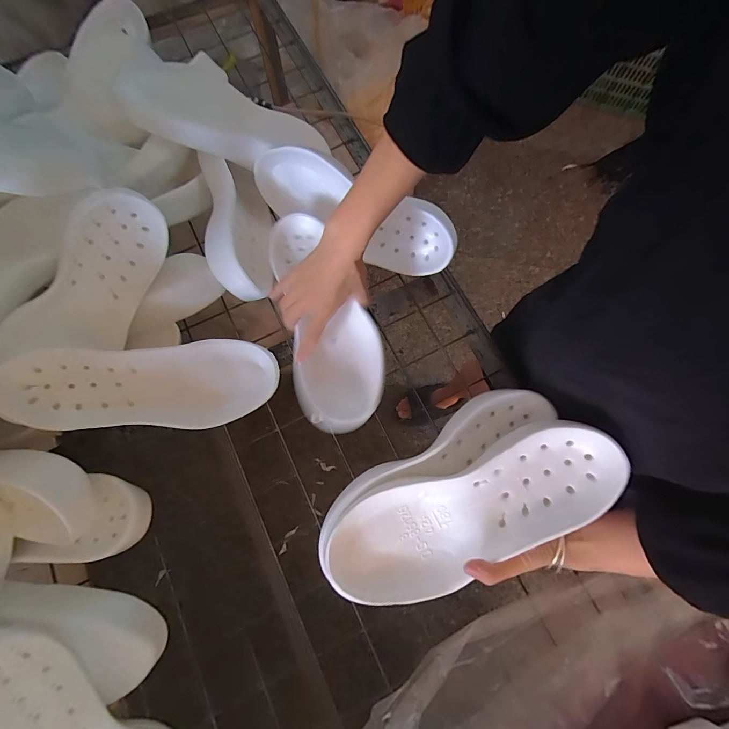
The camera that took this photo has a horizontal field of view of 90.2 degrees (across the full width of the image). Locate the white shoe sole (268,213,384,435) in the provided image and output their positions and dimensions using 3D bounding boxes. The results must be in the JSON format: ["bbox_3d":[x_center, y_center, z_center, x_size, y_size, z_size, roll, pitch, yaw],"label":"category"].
[{"bbox_3d":[-0.054,-0.062,0.492,0.121,0.060,0.298,-16,81,-4],"label":"white shoe sole"}]

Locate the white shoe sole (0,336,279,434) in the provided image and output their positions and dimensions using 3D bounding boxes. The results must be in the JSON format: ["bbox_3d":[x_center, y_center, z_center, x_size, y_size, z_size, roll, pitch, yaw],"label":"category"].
[{"bbox_3d":[-0.275,0.028,0.463,0.312,0.034,0.106,-4,73,-19],"label":"white shoe sole"}]

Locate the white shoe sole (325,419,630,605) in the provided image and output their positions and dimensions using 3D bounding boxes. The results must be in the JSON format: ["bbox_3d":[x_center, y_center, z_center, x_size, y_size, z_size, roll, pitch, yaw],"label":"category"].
[{"bbox_3d":[0.106,0.152,0.370,0.292,0.042,0.110,-28,75,9],"label":"white shoe sole"}]

